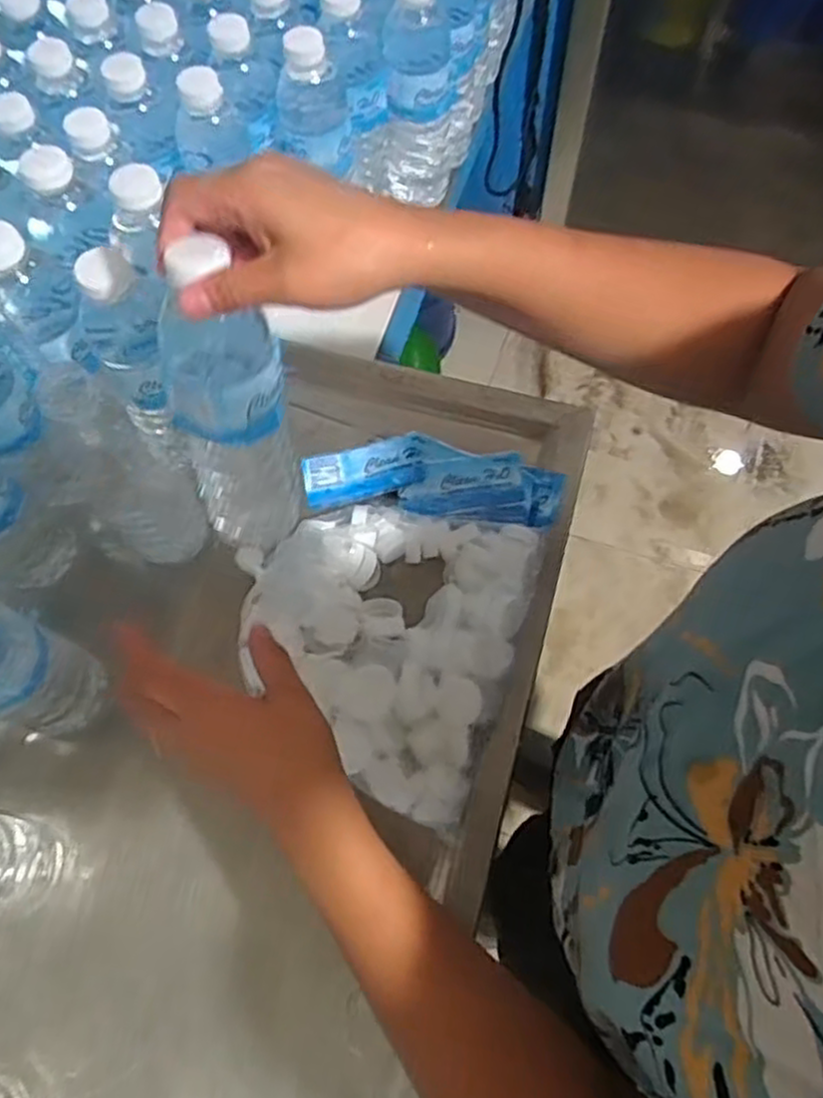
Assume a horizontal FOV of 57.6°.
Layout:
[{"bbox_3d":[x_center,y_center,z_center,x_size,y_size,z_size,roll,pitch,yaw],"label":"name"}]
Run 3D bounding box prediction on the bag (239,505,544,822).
[{"bbox_3d":[-0.024,0.061,0.545,0.193,0.044,0.220,17,68,9],"label":"bag"}]

